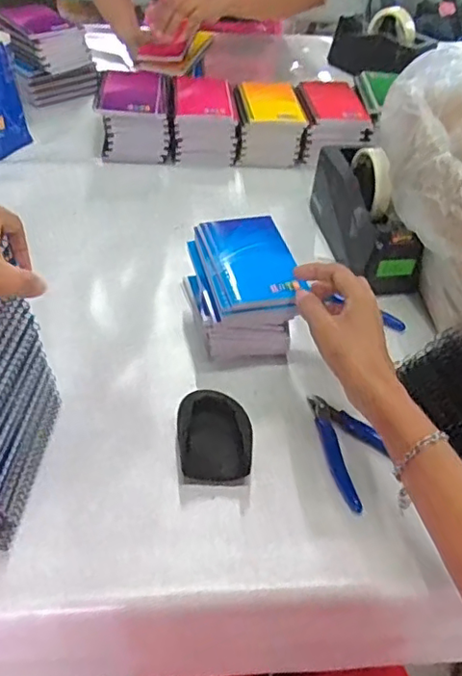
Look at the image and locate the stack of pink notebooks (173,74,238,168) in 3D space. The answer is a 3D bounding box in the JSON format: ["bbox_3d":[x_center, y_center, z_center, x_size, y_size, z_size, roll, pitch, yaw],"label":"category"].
[{"bbox_3d":[-0.037,-0.320,0.862,0.094,0.099,0.087,1,46,-4],"label":"stack of pink notebooks"}]

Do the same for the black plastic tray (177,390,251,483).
[{"bbox_3d":[-0.014,0.084,0.528,0.065,0.028,0.082,1,46,-3],"label":"black plastic tray"}]

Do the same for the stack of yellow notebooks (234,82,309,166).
[{"bbox_3d":[0.058,-0.321,0.881,0.100,0.081,0.125,-1,46,-6],"label":"stack of yellow notebooks"}]

